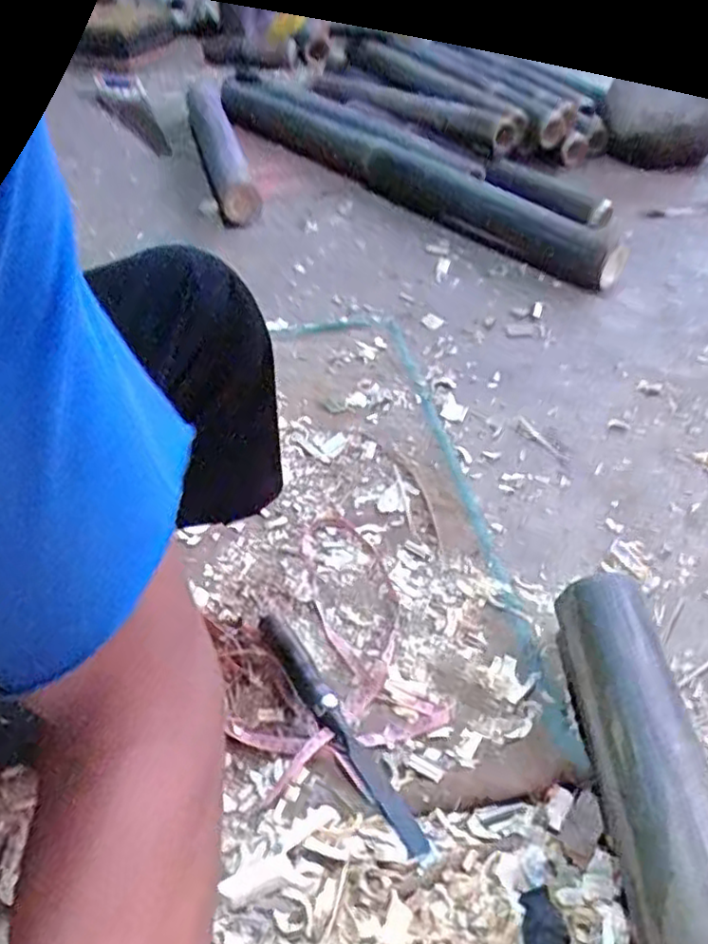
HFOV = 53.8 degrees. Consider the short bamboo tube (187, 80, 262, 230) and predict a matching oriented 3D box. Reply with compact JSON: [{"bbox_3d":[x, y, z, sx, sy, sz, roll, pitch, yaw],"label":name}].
[{"bbox_3d":[-0.268,-0.642,1.383,0.071,0.080,0.686,-12,44,-9],"label":"short bamboo tube"}]

